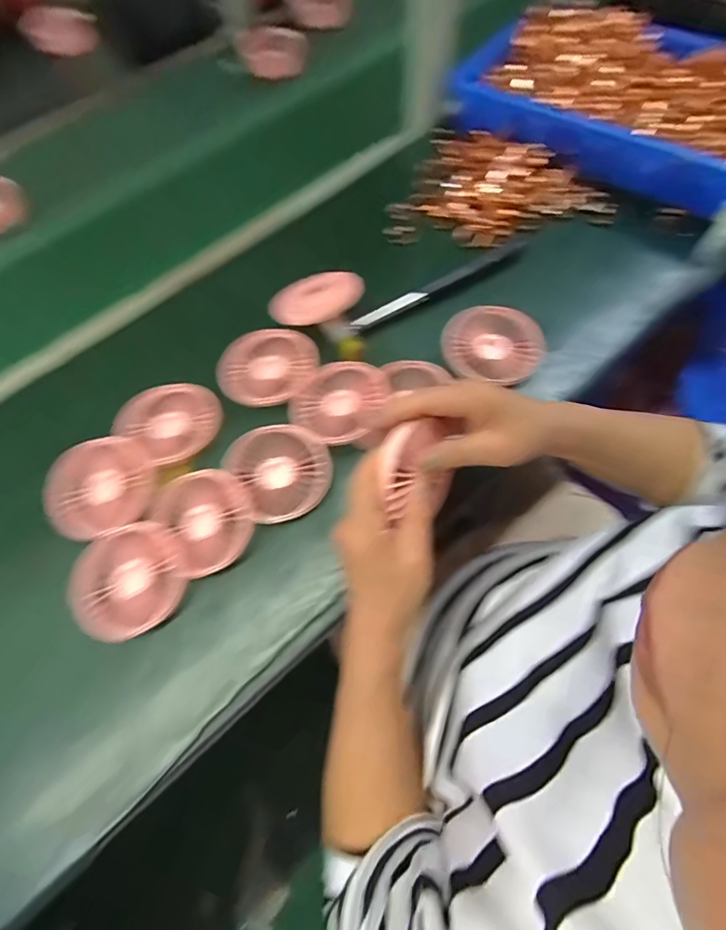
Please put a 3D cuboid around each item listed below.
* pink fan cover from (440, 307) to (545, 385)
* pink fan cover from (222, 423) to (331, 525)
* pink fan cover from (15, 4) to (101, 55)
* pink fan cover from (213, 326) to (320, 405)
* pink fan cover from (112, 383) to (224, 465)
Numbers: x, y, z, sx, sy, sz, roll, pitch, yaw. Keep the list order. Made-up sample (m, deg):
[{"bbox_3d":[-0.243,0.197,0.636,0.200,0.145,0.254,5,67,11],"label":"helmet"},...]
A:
[{"bbox_3d":[0.132,-0.124,0.445,0.099,0.017,0.083,9,66,7],"label":"pink fan cover"},{"bbox_3d":[-0.073,0.003,0.399,0.085,0.015,0.088,-31,67,-10],"label":"pink fan cover"},{"bbox_3d":[-0.527,-0.758,0.761,0.120,0.059,0.023,-22,66,-7],"label":"pink fan cover"},{"bbox_3d":[-0.102,-0.104,0.445,0.091,0.014,0.094,33,72,17],"label":"pink fan cover"},{"bbox_3d":[-0.185,-0.046,0.426,0.087,0.015,0.085,32,71,16],"label":"pink fan cover"}]

